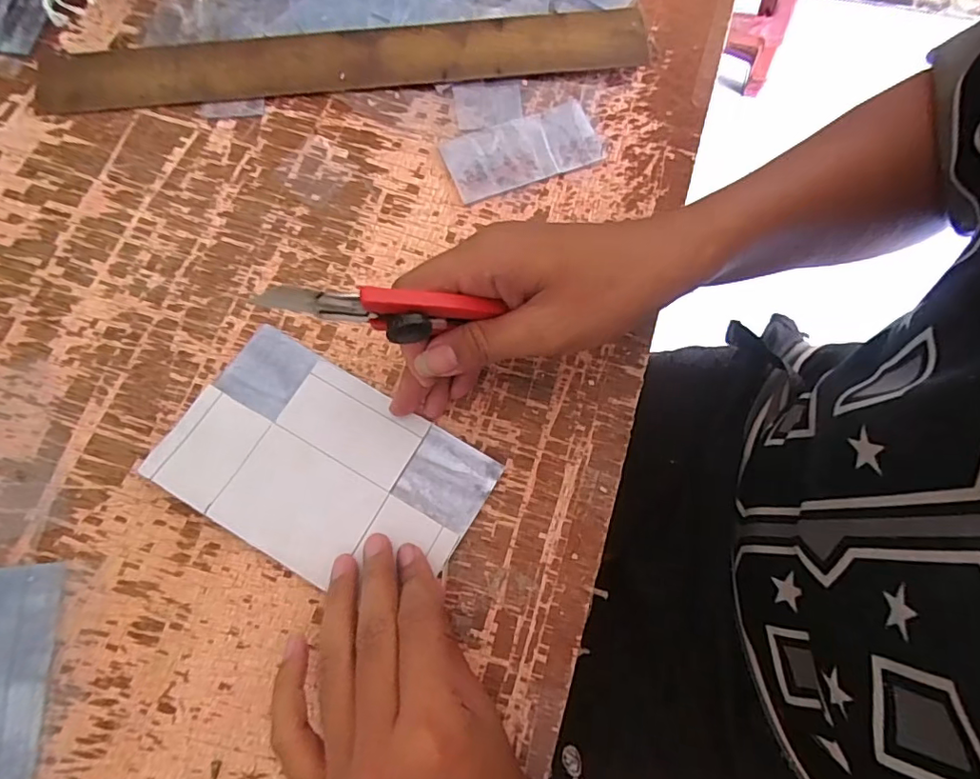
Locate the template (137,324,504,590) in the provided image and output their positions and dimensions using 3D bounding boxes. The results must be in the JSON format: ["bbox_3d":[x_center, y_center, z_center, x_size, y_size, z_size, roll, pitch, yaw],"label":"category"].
[{"bbox_3d":[-0.092,0.044,0.300,0.166,0.004,0.103,29,71,7],"label":"template"}]

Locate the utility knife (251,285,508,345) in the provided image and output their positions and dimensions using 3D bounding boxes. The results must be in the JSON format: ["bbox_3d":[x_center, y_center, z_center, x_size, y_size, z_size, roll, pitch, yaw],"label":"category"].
[{"bbox_3d":[-0.045,-0.034,0.242,0.106,0.017,0.021,1,70,-22],"label":"utility knife"}]

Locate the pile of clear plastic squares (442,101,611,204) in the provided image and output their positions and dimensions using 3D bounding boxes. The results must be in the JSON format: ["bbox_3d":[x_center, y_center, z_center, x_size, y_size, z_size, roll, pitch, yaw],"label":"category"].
[{"bbox_3d":[0.023,-0.166,0.367,0.105,0.007,0.051,-19,73,-7],"label":"pile of clear plastic squares"}]

